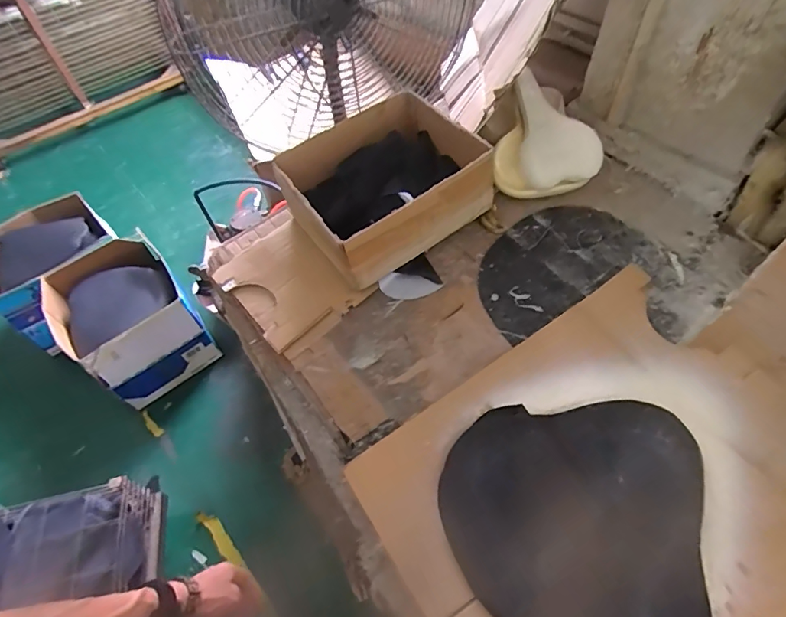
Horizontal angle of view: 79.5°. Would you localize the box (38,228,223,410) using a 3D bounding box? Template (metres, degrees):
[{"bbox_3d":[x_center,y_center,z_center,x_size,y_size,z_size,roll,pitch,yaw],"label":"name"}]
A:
[{"bbox_3d":[-0.909,0.051,1.647,0.394,0.349,0.467,-34,58,-19],"label":"box"}]

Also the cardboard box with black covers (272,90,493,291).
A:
[{"bbox_3d":[-0.026,-0.231,0.882,0.337,0.126,0.297,-28,57,-15],"label":"cardboard box with black covers"}]

